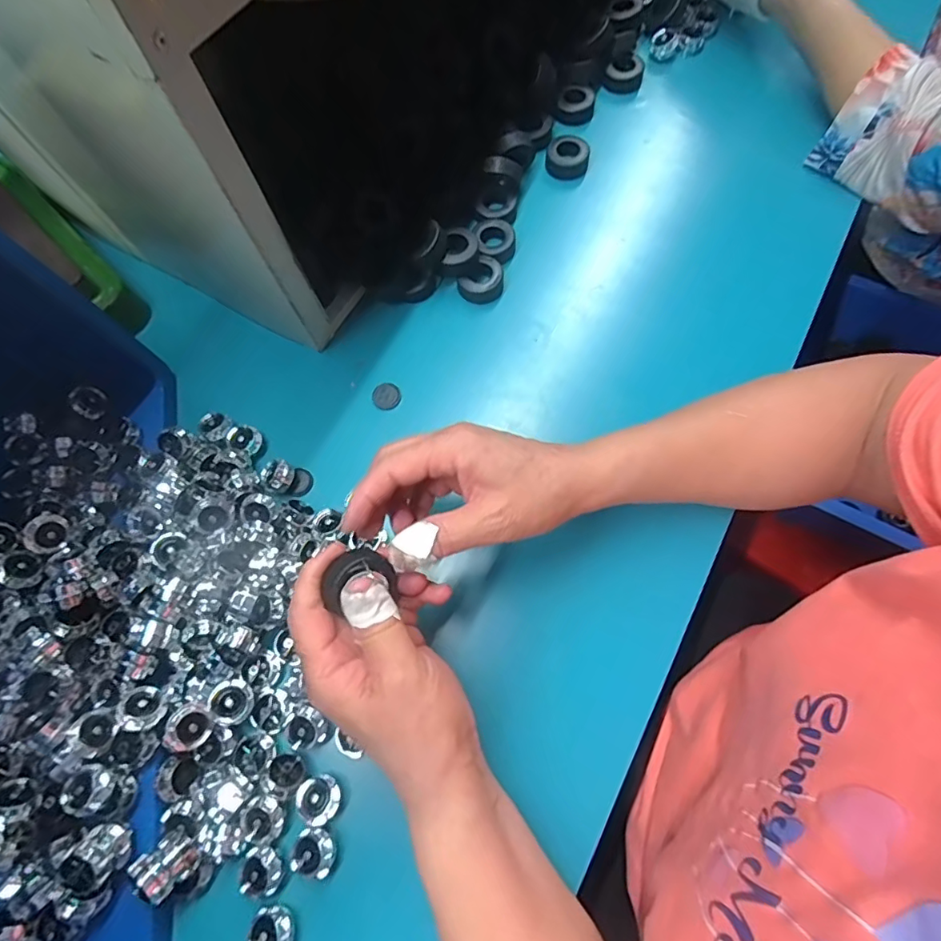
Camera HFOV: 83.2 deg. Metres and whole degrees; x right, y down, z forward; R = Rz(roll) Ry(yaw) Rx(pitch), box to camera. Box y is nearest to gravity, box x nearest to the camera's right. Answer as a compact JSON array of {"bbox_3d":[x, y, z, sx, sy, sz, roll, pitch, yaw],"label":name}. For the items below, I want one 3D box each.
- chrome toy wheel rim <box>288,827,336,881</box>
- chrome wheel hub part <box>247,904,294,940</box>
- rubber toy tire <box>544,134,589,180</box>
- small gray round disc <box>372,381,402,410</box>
[{"bbox_3d":[-0.088,0.215,0.299,0.024,0.015,0.021,24,74,10],"label":"chrome toy wheel rim"},{"bbox_3d":[-0.107,0.250,0.289,0.022,0.017,0.021,-1,71,2],"label":"chrome wheel hub part"},{"bbox_3d":[0.086,-0.280,0.471,0.038,0.013,0.038,-1,71,2],"label":"rubber toy tire"},{"bbox_3d":[-0.064,-0.057,0.404,0.021,0.004,0.021,-1,71,2],"label":"small gray round disc"}]

